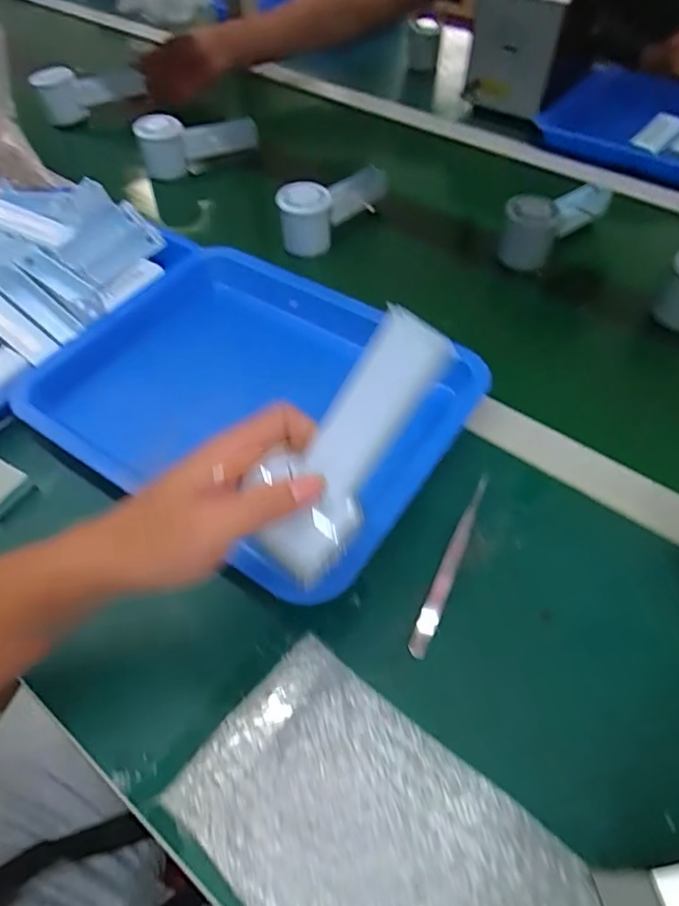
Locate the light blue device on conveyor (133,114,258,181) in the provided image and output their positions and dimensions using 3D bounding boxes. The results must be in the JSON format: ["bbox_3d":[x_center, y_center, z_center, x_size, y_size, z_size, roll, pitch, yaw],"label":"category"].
[{"bbox_3d":[-0.182,-0.400,0.715,0.152,0.065,0.050,-8,54,-5],"label":"light blue device on conveyor"}]

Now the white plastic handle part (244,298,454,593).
[{"bbox_3d":[0.000,-0.004,0.281,0.051,0.143,0.037,34,16,23],"label":"white plastic handle part"}]

